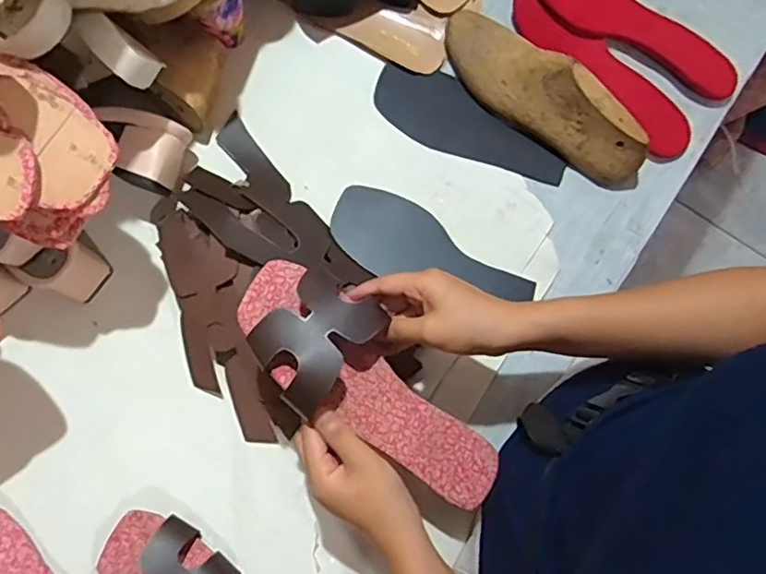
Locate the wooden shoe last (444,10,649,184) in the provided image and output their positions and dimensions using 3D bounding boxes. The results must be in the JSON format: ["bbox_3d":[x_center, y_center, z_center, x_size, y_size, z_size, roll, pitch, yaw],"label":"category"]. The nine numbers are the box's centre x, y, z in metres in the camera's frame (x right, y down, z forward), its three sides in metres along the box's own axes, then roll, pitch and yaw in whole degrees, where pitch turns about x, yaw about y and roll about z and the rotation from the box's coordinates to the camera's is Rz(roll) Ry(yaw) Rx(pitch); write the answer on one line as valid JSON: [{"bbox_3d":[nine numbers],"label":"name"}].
[{"bbox_3d":[0.153,-0.190,0.576,0.059,0.078,0.227,-43,81,-10],"label":"wooden shoe last"}]

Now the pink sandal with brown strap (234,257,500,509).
[{"bbox_3d":[-0.006,0.078,0.451,0.236,0.042,0.089,43,79,-12],"label":"pink sandal with brown strap"}]

